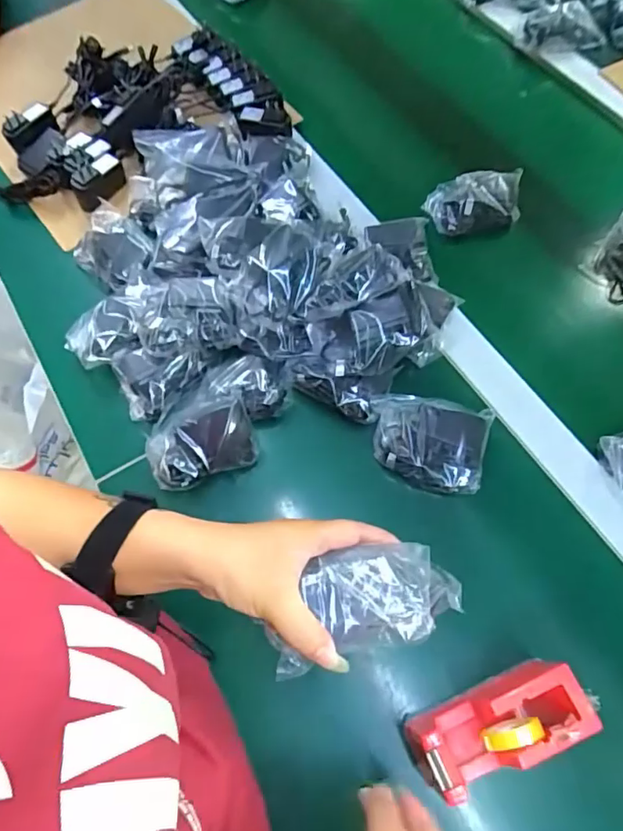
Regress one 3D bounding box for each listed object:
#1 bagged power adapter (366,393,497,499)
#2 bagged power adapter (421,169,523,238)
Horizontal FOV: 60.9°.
[{"bbox_3d":[0.117,0.029,0.541,0.114,0.041,0.088,13,66,7],"label":"bagged power adapter"},{"bbox_3d":[0.207,-0.266,0.670,0.118,0.054,0.065,-7,65,-2],"label":"bagged power adapter"}]

